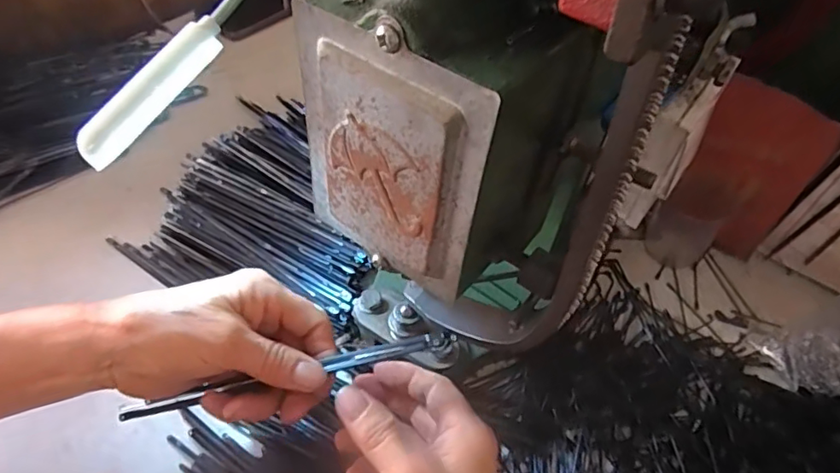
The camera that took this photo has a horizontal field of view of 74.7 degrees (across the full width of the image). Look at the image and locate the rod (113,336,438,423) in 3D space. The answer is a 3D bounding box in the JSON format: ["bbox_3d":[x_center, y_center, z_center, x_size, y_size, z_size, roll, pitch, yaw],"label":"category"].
[{"bbox_3d":[-0.078,0.076,0.292,0.173,0.005,0.009,-15,52,5],"label":"rod"}]

